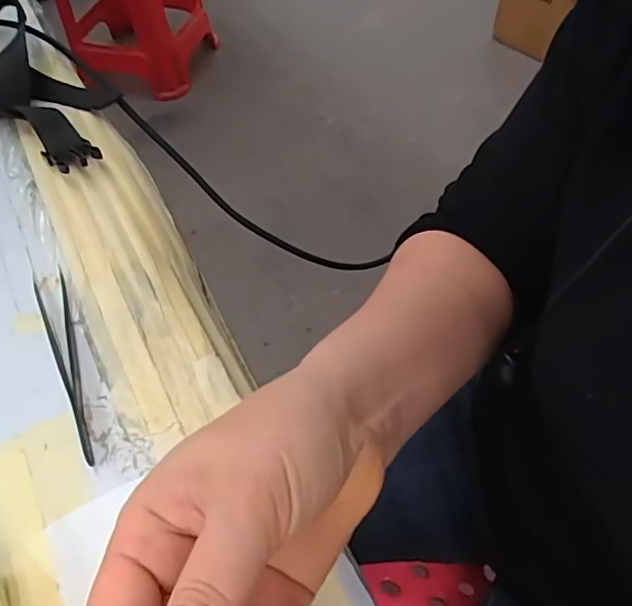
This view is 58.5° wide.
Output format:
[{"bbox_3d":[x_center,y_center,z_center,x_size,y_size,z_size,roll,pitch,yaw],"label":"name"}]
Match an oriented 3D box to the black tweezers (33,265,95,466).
[{"bbox_3d":[-0.133,0.028,0.297,0.017,0.006,0.128,-21,55,-13],"label":"black tweezers"}]

